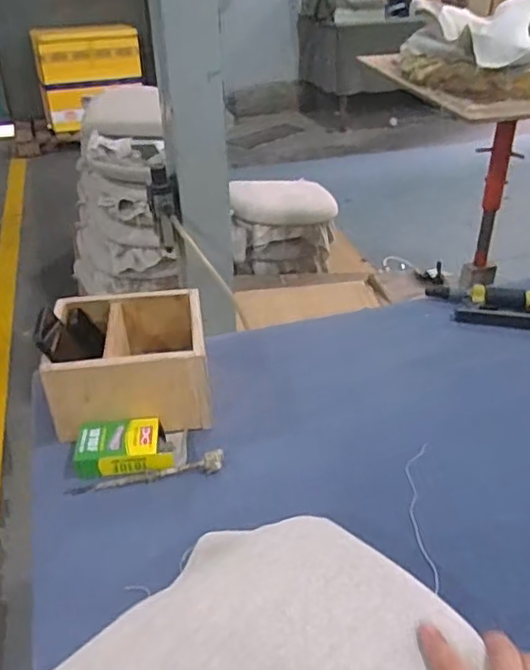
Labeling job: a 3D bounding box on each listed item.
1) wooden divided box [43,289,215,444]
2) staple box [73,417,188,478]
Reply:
[{"bbox_3d":[-0.198,0.034,0.944,0.232,0.123,0.227,-8,35,-9],"label":"wooden divided box"},{"bbox_3d":[-0.184,0.151,0.859,0.148,0.033,0.082,-4,34,-4],"label":"staple box"}]

